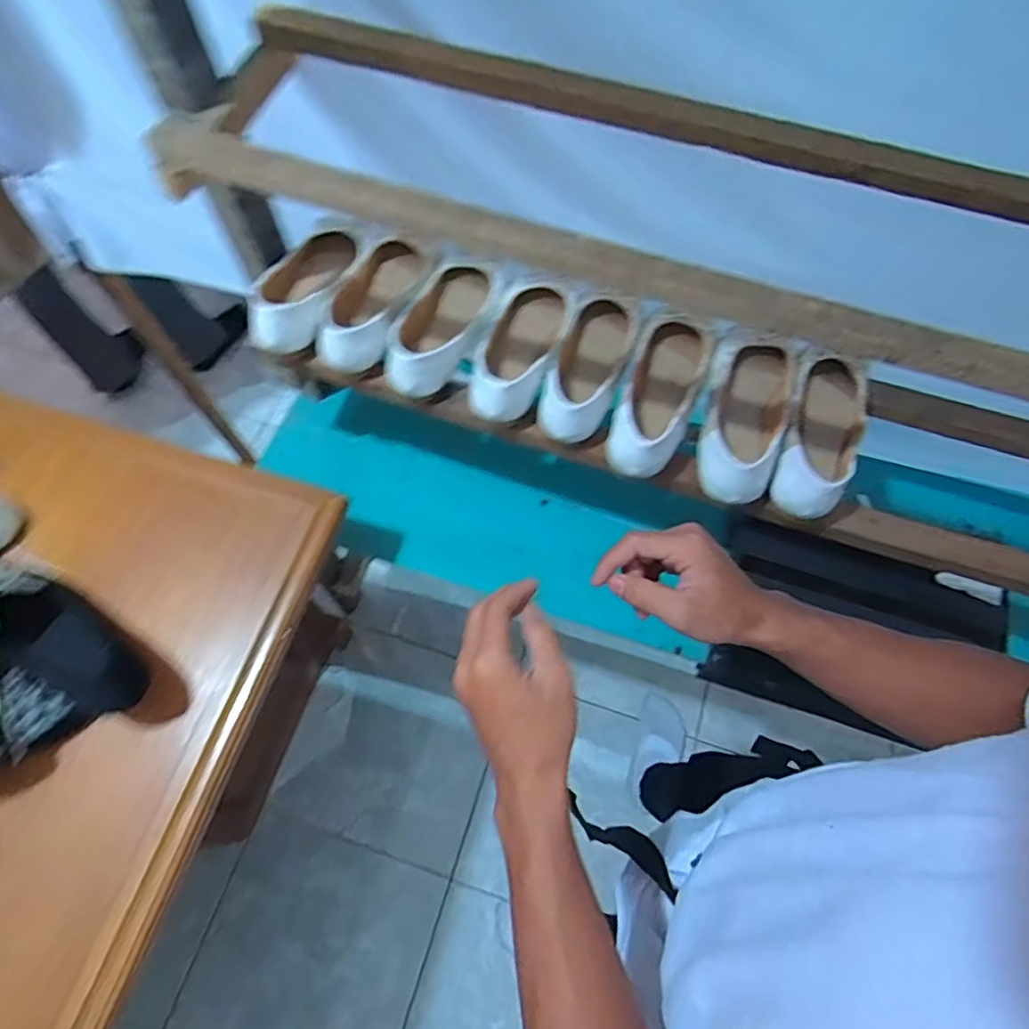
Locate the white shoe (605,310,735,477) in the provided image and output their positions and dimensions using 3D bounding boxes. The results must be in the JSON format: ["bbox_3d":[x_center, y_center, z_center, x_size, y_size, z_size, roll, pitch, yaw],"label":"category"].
[{"bbox_3d":[0.150,-0.126,0.663,0.072,0.073,0.195,24,52,9],"label":"white shoe"}]

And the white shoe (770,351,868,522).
[{"bbox_3d":[0.320,-0.088,0.647,0.075,0.056,0.206,26,68,10],"label":"white shoe"}]

